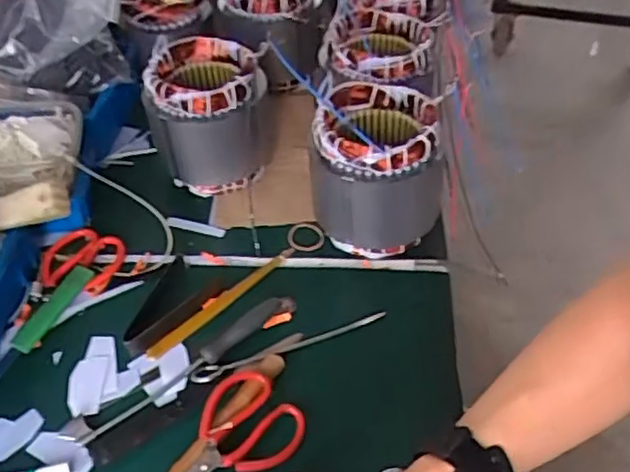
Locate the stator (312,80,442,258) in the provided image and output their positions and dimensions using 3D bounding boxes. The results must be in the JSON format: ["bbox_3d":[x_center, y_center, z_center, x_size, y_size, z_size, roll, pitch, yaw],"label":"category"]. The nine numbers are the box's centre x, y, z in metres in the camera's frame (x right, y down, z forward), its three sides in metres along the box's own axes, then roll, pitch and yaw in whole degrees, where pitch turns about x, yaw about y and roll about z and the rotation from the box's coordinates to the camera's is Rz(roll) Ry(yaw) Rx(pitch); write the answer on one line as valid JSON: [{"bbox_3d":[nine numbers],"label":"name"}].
[{"bbox_3d":[0.068,-0.076,0.781,0.137,0.161,0.138,-5,46,-3],"label":"stator"}]

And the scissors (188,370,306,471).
[{"bbox_3d":[-0.085,0.199,0.625,0.148,0.025,0.092,-36,55,-28],"label":"scissors"}]

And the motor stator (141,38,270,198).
[{"bbox_3d":[-0.136,-0.161,0.866,0.149,0.157,0.145,-4,46,-2],"label":"motor stator"}]

